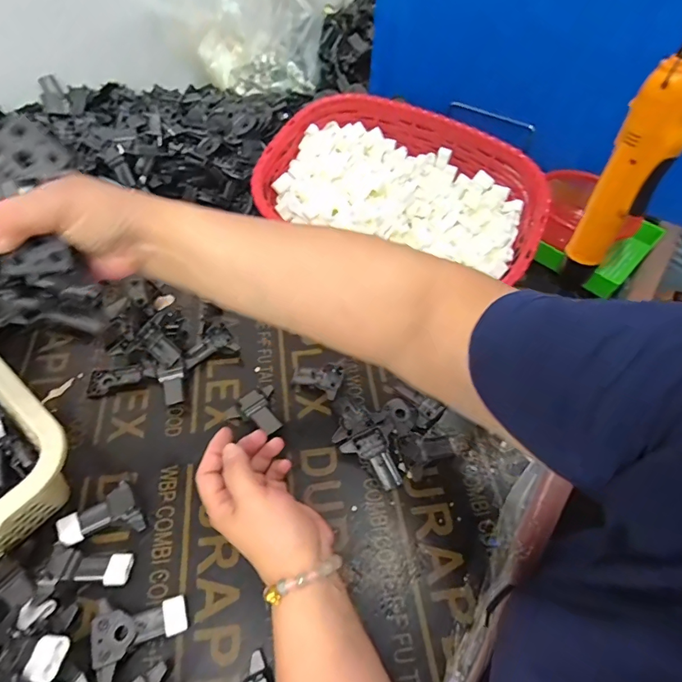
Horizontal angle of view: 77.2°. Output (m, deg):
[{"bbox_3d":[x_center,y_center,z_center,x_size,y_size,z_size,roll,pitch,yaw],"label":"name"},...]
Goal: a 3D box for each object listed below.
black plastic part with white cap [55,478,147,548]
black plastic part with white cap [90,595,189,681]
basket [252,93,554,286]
[{"bbox_3d":[-0.216,0.163,0.388,0.064,0.021,0.042,-22,57,-16],"label":"black plastic part with white cap"},{"bbox_3d":[-0.158,0.232,0.336,0.065,0.027,0.054,-5,54,-5],"label":"black plastic part with white cap"},{"bbox_3d":[0.082,-0.207,0.571,0.355,0.094,0.215,13,55,8],"label":"basket"}]

